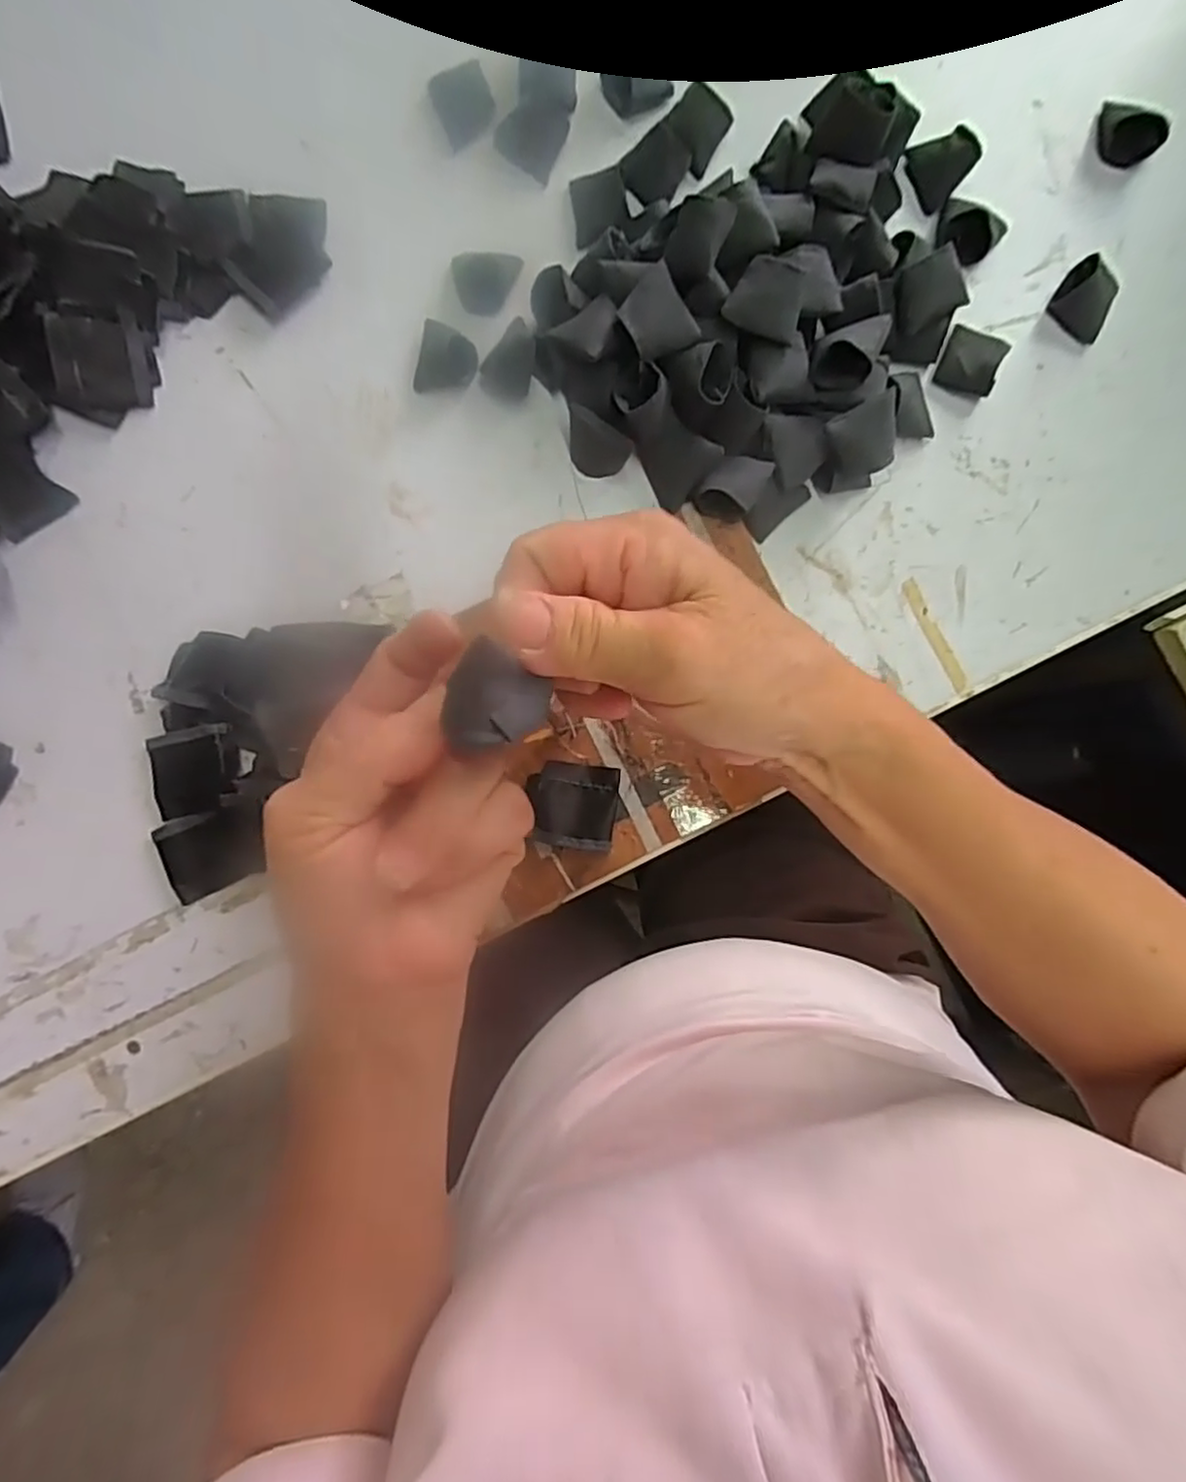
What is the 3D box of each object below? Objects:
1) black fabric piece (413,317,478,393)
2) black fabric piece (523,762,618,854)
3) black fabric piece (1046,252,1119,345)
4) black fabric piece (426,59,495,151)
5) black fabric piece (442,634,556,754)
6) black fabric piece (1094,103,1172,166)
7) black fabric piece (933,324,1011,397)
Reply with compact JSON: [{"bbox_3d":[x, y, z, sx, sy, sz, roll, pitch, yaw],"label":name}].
[{"bbox_3d":[-0.091,-0.234,0.417,0.036,0.024,0.030,13,87,0],"label":"black fabric piece"},{"bbox_3d":[-0.010,0.038,0.393,0.048,0.008,0.048,7,87,-1],"label":"black fabric piece"},{"bbox_3d":[0.306,-0.272,0.417,0.038,0.024,0.027,41,87,1],"label":"black fabric piece"},{"bbox_3d":[-0.082,-0.404,0.428,0.035,0.007,0.045,-24,87,-2],"label":"black fabric piece"},{"bbox_3d":[-0.025,-0.009,0.179,0.030,0.006,0.027,29,81,-41],"label":"black fabric piece"},{"bbox_3d":[0.337,-0.385,0.424,0.043,0.021,0.023,43,87,2],"label":"black fabric piece"},{"bbox_3d":[0.235,-0.234,0.416,0.035,0.016,0.039,26,87,1],"label":"black fabric piece"}]

